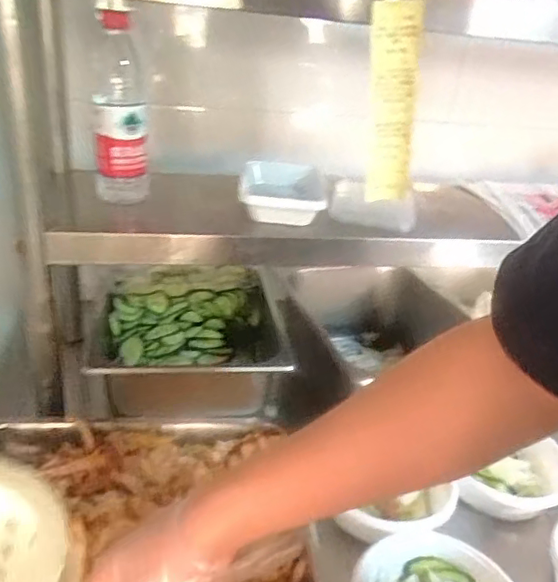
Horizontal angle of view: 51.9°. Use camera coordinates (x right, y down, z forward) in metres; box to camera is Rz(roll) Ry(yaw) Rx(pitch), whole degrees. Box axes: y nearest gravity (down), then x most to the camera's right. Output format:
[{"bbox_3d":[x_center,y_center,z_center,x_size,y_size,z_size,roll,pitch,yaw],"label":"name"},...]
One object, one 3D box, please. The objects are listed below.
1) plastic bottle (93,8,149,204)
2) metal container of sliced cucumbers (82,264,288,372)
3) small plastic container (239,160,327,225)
[{"bbox_3d":[-0.195,-0.215,0.704,0.061,0.217,0.071,-1,29,-15],"label":"plastic bottle"},{"bbox_3d":[-0.148,0.041,0.899,0.283,0.106,0.178,-2,29,-16],"label":"metal container of sliced cucumbers"},{"bbox_3d":[0.005,-0.136,0.772,0.112,0.040,0.156,6,28,-1],"label":"small plastic container"}]

